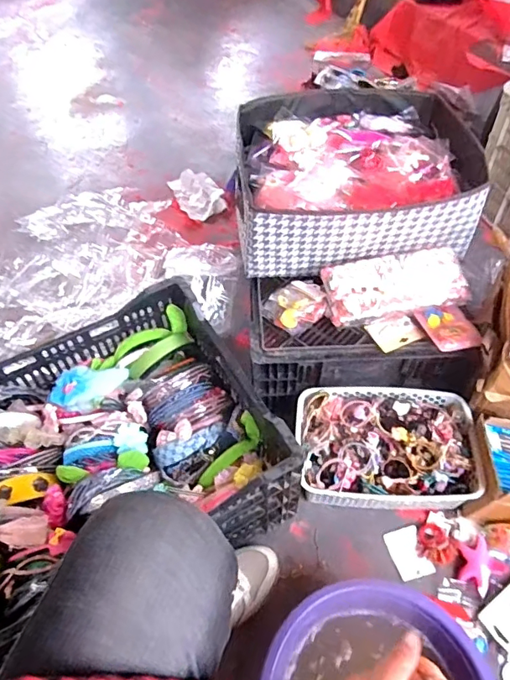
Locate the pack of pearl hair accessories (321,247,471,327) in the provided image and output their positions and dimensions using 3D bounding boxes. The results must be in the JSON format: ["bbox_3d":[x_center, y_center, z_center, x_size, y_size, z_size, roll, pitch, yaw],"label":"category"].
[{"bbox_3d":[0.232,-0.093,0.837,0.237,0.068,0.106,-10,54,-6],"label":"pack of pearl hair accessories"}]

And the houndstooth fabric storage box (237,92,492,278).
[{"bbox_3d":[0.181,-0.305,0.931,0.403,0.151,0.360,-4,53,-2],"label":"houndstooth fabric storage box"}]

